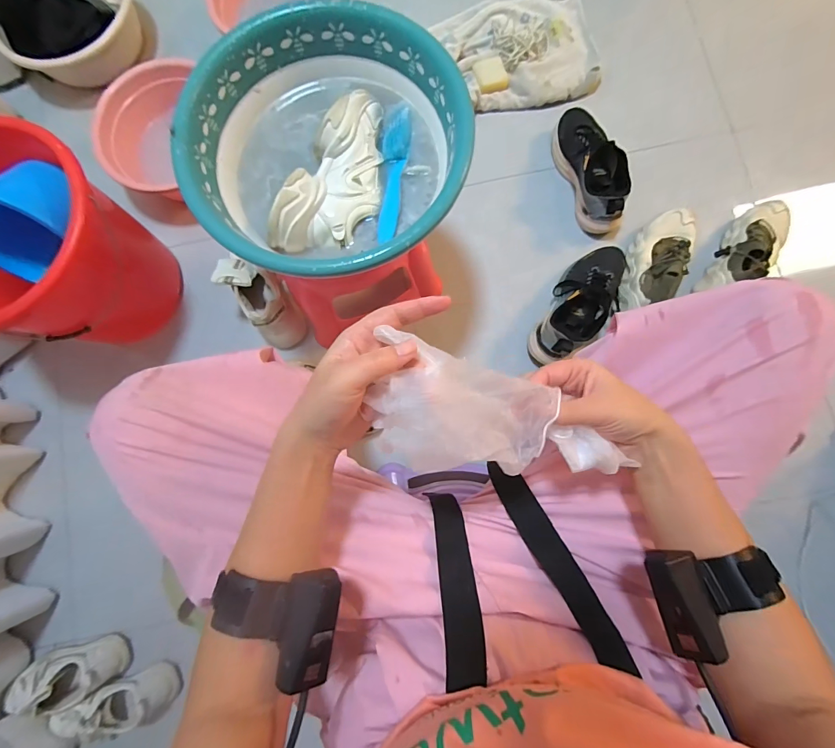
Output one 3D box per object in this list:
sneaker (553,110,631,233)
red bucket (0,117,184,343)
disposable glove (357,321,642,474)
[{"bbox_3d":[0.376,-0.443,0.810,0.104,0.100,0.278,-17,82,0],"label":"sneaker"},{"bbox_3d":[-0.641,-0.206,0.684,0.266,0.287,0.322,25,84,5],"label":"red bucket"},{"bbox_3d":[0.065,0.037,0.291,0.199,0.033,0.086,15,83,-16],"label":"disposable glove"}]

